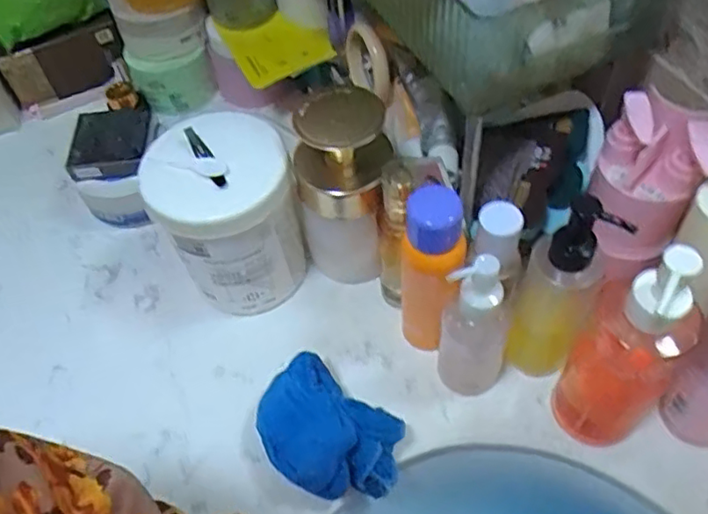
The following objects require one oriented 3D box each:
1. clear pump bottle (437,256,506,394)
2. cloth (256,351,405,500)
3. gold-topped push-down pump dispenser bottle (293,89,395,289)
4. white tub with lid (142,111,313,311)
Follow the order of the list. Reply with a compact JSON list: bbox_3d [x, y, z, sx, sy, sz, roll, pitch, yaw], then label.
[{"bbox_3d":[0.087,0.051,0.442,0.047,0.152,0.038,13,57,14],"label":"clear pump bottle"},{"bbox_3d":[-0.021,0.128,0.454,0.112,0.060,0.077,29,61,22],"label":"cloth"},{"bbox_3d":[-0.007,-0.048,0.515,0.073,0.167,0.075,-4,54,2],"label":"gold-topped push-down pump dispenser bottle"},{"bbox_3d":[-0.097,-0.026,0.513,0.099,0.151,0.094,-2,54,3],"label":"white tub with lid"}]

